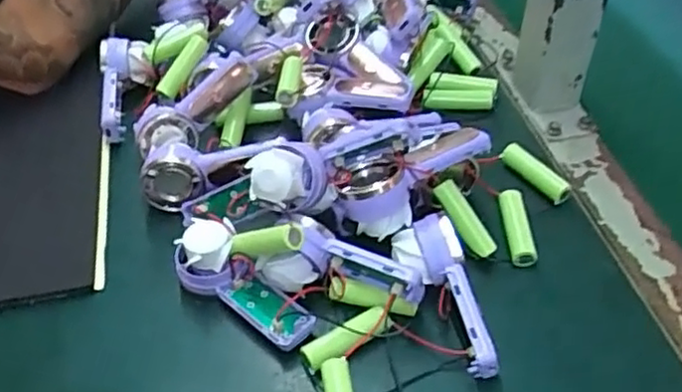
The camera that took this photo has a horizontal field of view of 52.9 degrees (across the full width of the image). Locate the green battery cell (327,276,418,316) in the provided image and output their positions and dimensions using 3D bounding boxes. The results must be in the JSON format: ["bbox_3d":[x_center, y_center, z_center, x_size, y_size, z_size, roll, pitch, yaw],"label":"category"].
[{"bbox_3d":[0.017,0.056,0.378,0.049,0.014,0.013,17,48,17],"label":"green battery cell"}]

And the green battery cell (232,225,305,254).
[{"bbox_3d":[-0.040,0.024,0.370,0.044,0.014,0.010,-10,40,27],"label":"green battery cell"}]

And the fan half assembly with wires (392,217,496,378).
[{"bbox_3d":[0.053,0.055,0.370,0.036,0.038,0.088,-8,46,-6],"label":"fan half assembly with wires"}]

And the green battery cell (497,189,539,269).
[{"bbox_3d":[0.106,0.020,0.410,0.014,0.014,0.050,-2,45,0],"label":"green battery cell"}]

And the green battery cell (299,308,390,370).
[{"bbox_3d":[0.003,0.076,0.363,0.050,0.015,0.016,-23,49,-20],"label":"green battery cell"}]

